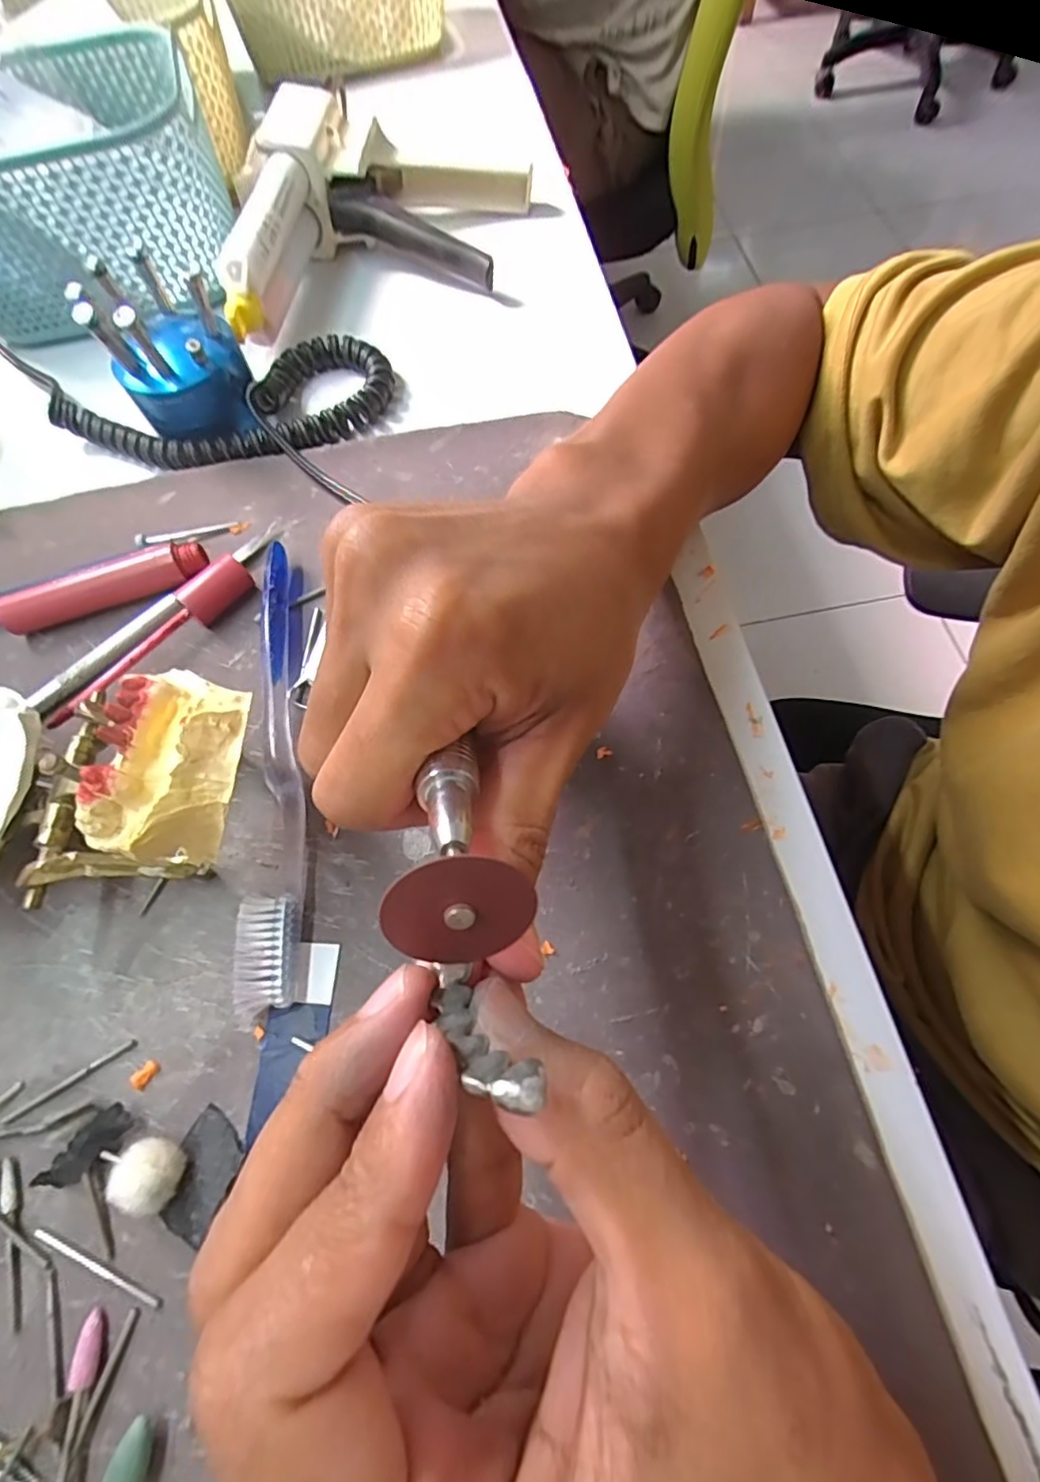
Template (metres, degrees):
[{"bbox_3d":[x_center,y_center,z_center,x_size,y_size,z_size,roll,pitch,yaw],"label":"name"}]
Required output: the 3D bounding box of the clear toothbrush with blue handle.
[{"bbox_3d":[-0.091,0.004,0.233,0.021,0.014,0.185,-7,67,0],"label":"clear toothbrush with blue handle"}]

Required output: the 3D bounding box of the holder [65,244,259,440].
[{"bbox_3d":[-0.166,-0.188,0.289,0.057,0.068,0.063,-28,68,-8],"label":"holder"}]

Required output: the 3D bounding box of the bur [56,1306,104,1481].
[{"bbox_3d":[-0.120,0.181,0.162,0.007,0.006,0.043,0,67,3],"label":"bur"}]

